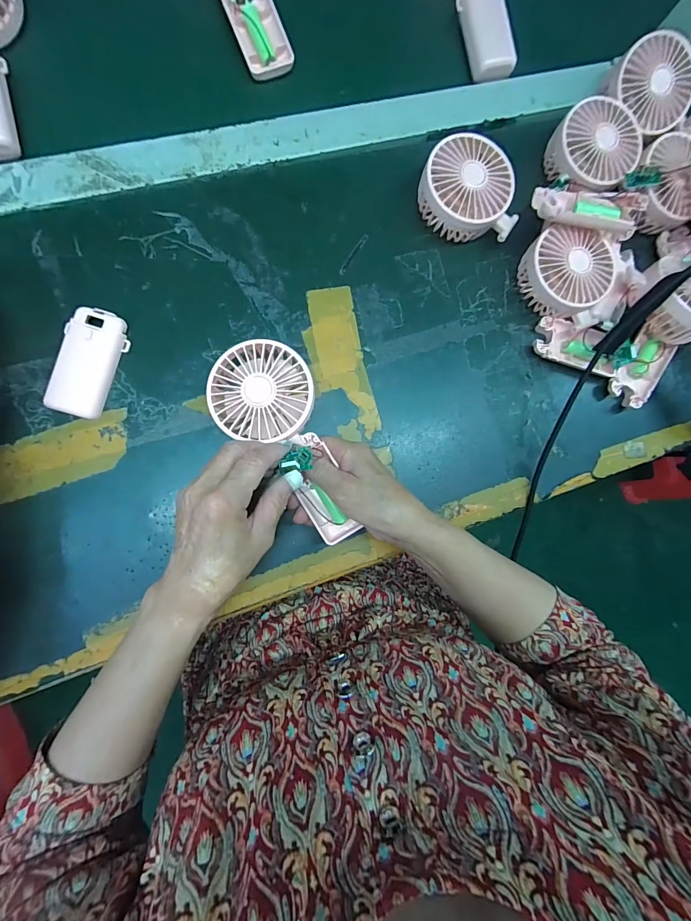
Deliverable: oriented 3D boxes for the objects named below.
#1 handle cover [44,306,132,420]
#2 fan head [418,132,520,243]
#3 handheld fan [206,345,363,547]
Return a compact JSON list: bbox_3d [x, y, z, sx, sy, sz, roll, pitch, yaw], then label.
[{"bbox_3d":[-0.221,-0.084,0.320,0.045,0.015,0.091,21,85,-7],"label":"handle cover"},{"bbox_3d":[0.119,-0.263,0.367,0.096,0.043,0.087,-2,88,-9],"label":"fan head"},{"bbox_3d":[-0.046,-0.013,0.307,0.079,0.031,0.181,-28,95,-9],"label":"handheld fan"}]

